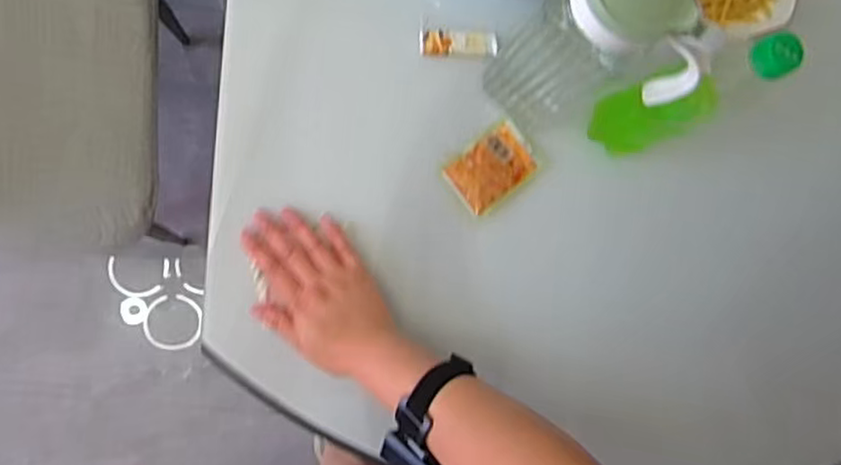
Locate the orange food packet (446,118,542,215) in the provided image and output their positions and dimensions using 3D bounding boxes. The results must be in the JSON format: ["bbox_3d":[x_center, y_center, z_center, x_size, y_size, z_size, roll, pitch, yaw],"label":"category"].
[{"bbox_3d":[0.073,-0.064,0.668,0.092,0.013,0.057,-39,94,-8],"label":"orange food packet"}]

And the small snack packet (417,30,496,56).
[{"bbox_3d":[0.038,-0.189,0.665,0.077,0.008,0.025,-2,88,-9],"label":"small snack packet"}]

